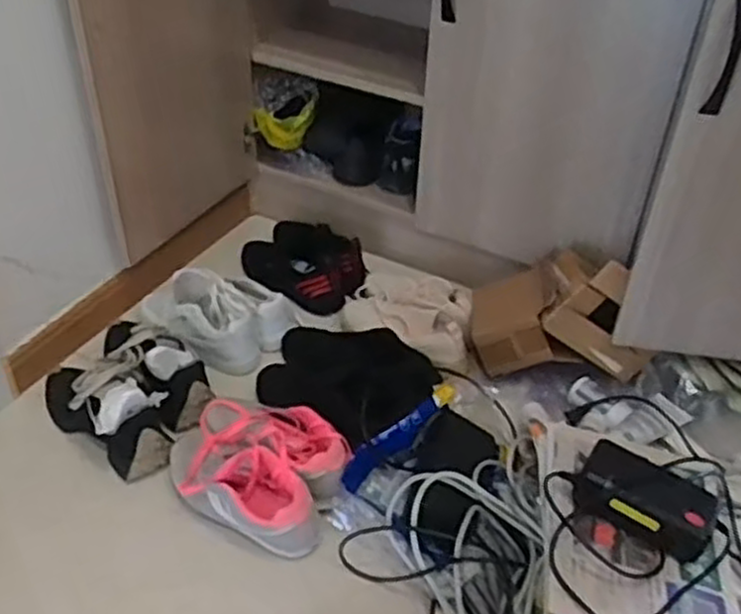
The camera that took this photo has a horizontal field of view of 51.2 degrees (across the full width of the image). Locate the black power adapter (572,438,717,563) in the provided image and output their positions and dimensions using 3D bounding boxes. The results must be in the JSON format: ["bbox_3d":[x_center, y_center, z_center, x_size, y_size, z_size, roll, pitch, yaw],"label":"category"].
[{"bbox_3d":[0.323,0.226,0.909,0.154,0.042,0.088,23,43,23],"label":"black power adapter"}]

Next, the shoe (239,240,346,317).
[{"bbox_3d":[-0.163,-0.070,1.435,0.095,0.067,0.262,-27,48,-31],"label":"shoe"}]

